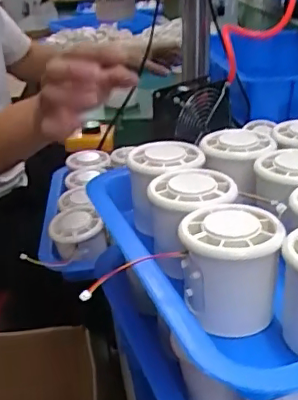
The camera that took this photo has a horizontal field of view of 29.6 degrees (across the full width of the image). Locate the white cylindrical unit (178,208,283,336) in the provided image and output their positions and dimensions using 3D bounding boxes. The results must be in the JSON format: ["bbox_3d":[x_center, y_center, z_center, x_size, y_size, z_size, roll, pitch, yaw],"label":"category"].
[{"bbox_3d":[0.044,0.038,0.324,0.055,0.058,0.054,1,27,3],"label":"white cylindrical unit"}]

